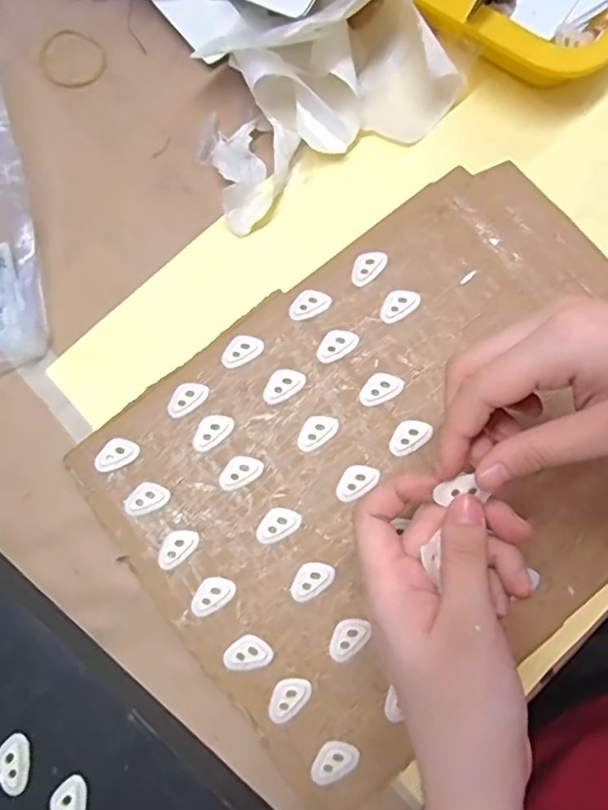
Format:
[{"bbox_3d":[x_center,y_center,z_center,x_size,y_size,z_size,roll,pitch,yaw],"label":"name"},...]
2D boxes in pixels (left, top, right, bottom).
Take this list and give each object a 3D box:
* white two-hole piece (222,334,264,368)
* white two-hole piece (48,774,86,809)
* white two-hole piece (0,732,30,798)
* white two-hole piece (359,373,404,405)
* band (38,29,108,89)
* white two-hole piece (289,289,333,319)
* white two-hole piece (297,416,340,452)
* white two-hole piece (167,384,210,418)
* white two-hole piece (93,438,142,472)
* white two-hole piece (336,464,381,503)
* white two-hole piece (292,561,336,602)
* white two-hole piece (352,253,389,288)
[{"bbox_3d":[-0.037,-0.033,0.350,0.026,0.004,0.016,-25,77,-6],"label":"white two-hole piece"},{"bbox_3d":[-0.113,0.192,0.283,0.016,0.004,0.025,-1,76,0],"label":"white two-hole piece"},{"bbox_3d":[-0.142,0.174,0.287,0.015,0.004,0.026,-14,76,-3],"label":"white two-hole piece"},{"bbox_3d":[0.044,-0.010,0.343,0.026,0.004,0.017,-20,77,-4],"label":"white two-hole piece"},{"bbox_3d":[-0.154,-0.230,0.396,0.046,0.004,0.041,25,80,6],"label":"band"},{"bbox_3d":[0.003,-0.061,0.354,0.025,0.004,0.017,-25,77,-6],"label":"white two-hole piece"},{"bbox_3d":[0.007,0.015,0.338,0.017,0.004,0.025,40,80,9],"label":"white two-hole piece"},{"bbox_3d":[-0.068,-0.004,0.346,0.025,0.004,0.016,-43,80,-9],"label":"white two-hole piece"},{"bbox_3d":[-0.108,0.028,0.341,0.026,0.004,0.017,-28,78,-6],"label":"white two-hole piece"},{"bbox_3d":[0.030,0.042,0.331,0.026,0.004,0.016,-38,79,-8],"label":"white two-hole piece"},{"bbox_3d":[0.004,0.095,0.323,0.026,0.004,0.016,-33,78,-7],"label":"white two-hole piece"},{"bbox_3d":[0.038,-0.083,0.357,0.016,0.004,0.026,44,80,10],"label":"white two-hole piece"}]

